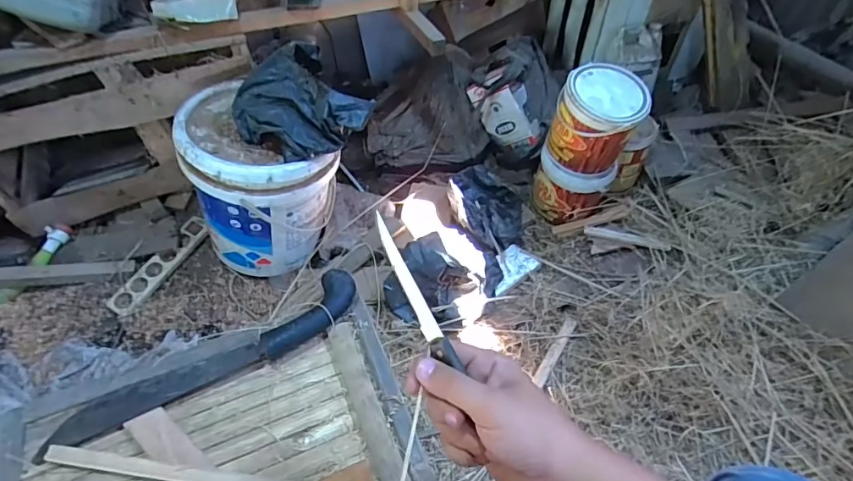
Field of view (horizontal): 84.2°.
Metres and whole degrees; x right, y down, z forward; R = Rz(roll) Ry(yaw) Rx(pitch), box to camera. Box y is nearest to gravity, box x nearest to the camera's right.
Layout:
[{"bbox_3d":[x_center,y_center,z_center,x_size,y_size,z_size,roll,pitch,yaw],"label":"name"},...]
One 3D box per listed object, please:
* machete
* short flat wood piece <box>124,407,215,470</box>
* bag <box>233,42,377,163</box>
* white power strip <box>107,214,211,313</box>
[{"bbox_3d":[-0.241,0.137,0.543,0.354,0.033,0.059,-27,53,-23],"label":"machete"},{"bbox_3d":[-0.247,0.224,0.476,0.152,0.013,0.034,30,54,25],"label":"short flat wood piece"},{"bbox_3d":[-0.228,-0.251,0.861,0.234,0.127,0.167,-20,50,-18],"label":"bag"},{"bbox_3d":[-0.608,0.054,1.082,0.059,0.017,0.270,33,63,0],"label":"white power strip"}]

